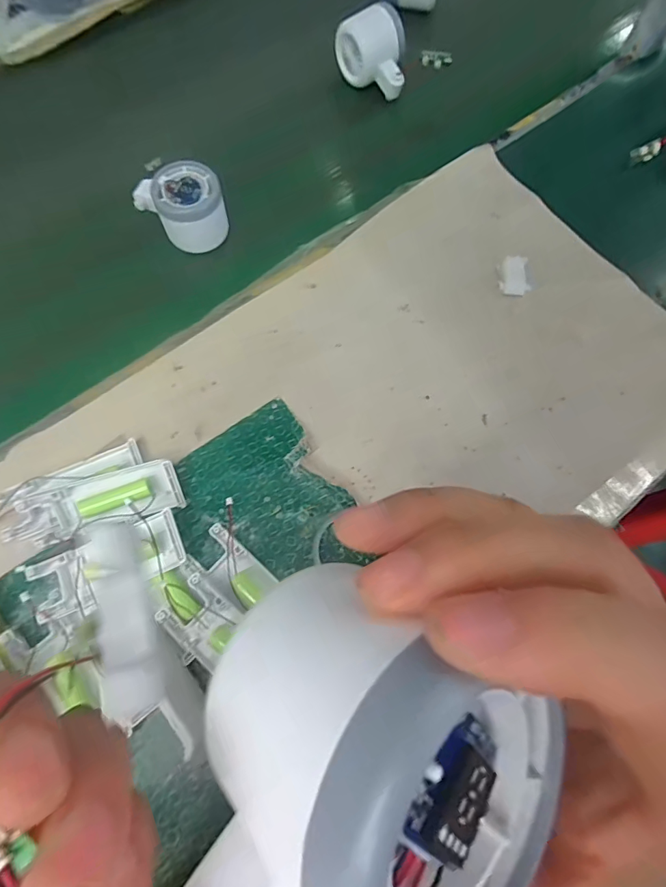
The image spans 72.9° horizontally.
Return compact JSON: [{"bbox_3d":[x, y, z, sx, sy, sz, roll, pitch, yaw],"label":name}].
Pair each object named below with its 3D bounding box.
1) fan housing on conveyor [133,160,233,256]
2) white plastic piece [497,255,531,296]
[{"bbox_3d":[-0.135,-0.211,0.413,0.069,0.054,0.051,-30,75,-11],"label":"fan housing on conveyor"},{"bbox_3d":[0.167,-0.153,0.413,0.027,0.019,0.032,3,71,-1],"label":"white plastic piece"}]

